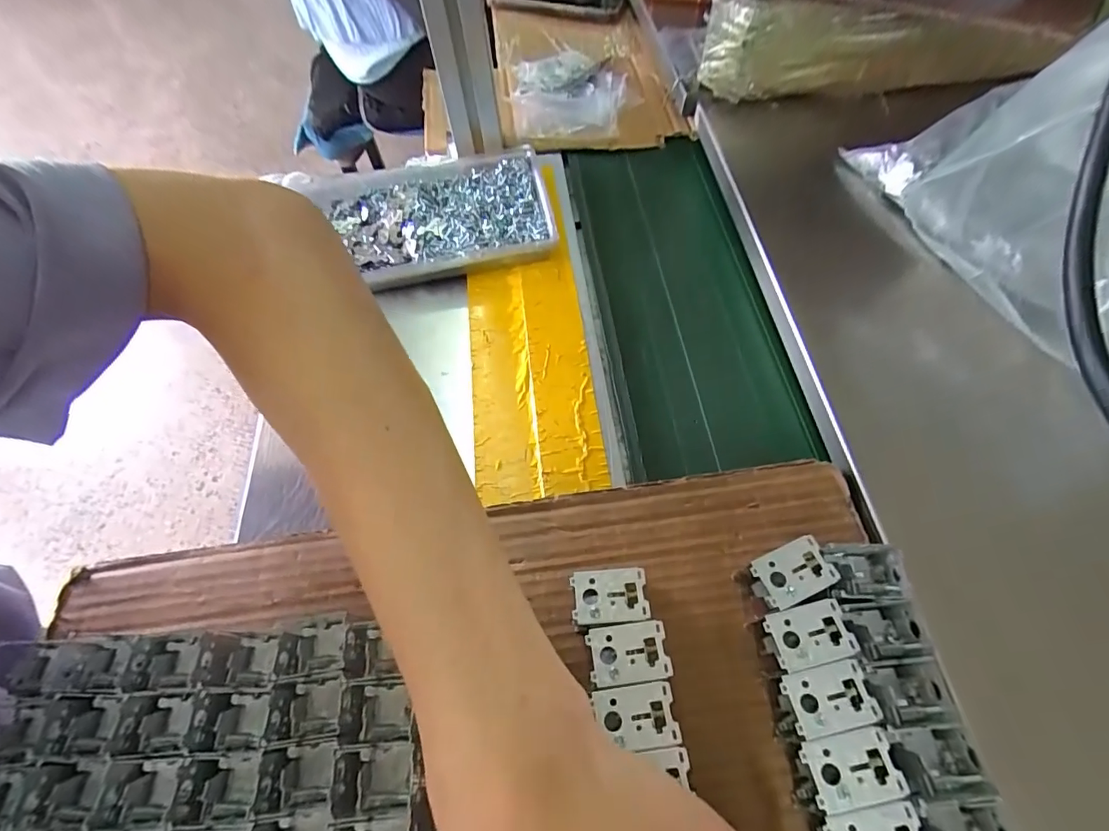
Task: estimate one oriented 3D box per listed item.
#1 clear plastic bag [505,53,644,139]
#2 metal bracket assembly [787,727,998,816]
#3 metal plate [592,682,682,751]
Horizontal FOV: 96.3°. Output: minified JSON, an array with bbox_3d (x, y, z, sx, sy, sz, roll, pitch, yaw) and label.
[{"bbox_3d":[0.016,-0.317,0.489,0.118,0.031,0.151,1,60,4],"label":"clear plastic bag"},{"bbox_3d":[0.128,0.137,0.194,0.073,0.033,0.023,-7,60,0],"label":"metal bracket assembly"},{"bbox_3d":[0.032,0.119,0.195,0.031,0.004,0.022,-9,60,-1],"label":"metal plate"}]

